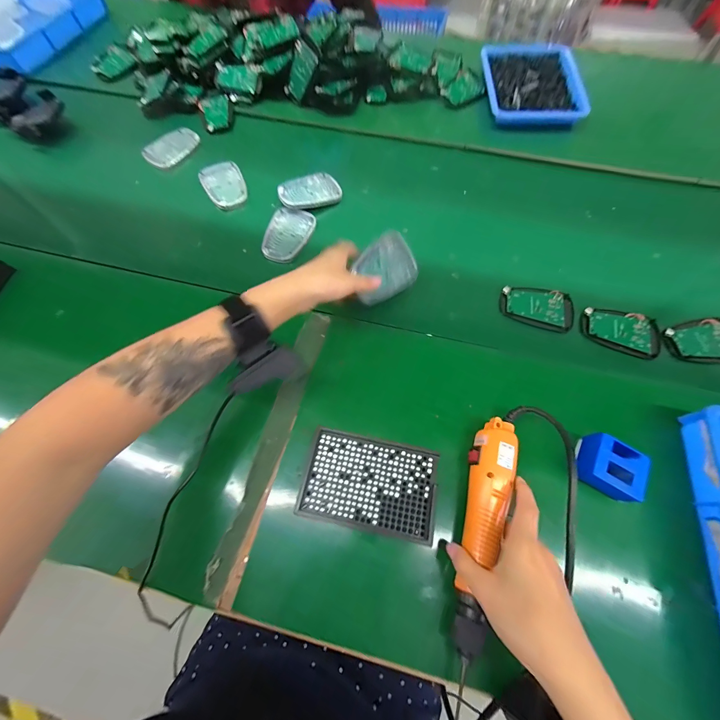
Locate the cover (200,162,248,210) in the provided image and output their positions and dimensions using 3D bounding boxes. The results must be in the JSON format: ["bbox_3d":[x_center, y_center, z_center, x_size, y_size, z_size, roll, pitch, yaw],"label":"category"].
[{"bbox_3d":[-0.235,-0.303,0.532,0.065,0.014,0.109,-25,69,-10],"label":"cover"}]

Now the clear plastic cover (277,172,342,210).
[{"bbox_3d":[-0.086,-0.285,0.516,0.099,0.016,0.072,-22,68,-9],"label":"clear plastic cover"}]

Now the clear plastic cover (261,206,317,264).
[{"bbox_3d":[-0.113,-0.198,0.484,0.068,0.010,0.105,14,67,6],"label":"clear plastic cover"}]

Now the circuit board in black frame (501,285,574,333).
[{"bbox_3d":[0.250,-0.077,0.433,0.099,0.008,0.064,20,66,9],"label":"circuit board in black frame"}]

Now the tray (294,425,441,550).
[{"bbox_3d":[0.012,0.127,0.321,0.135,0.009,0.088,11,65,5],"label":"tray"}]

